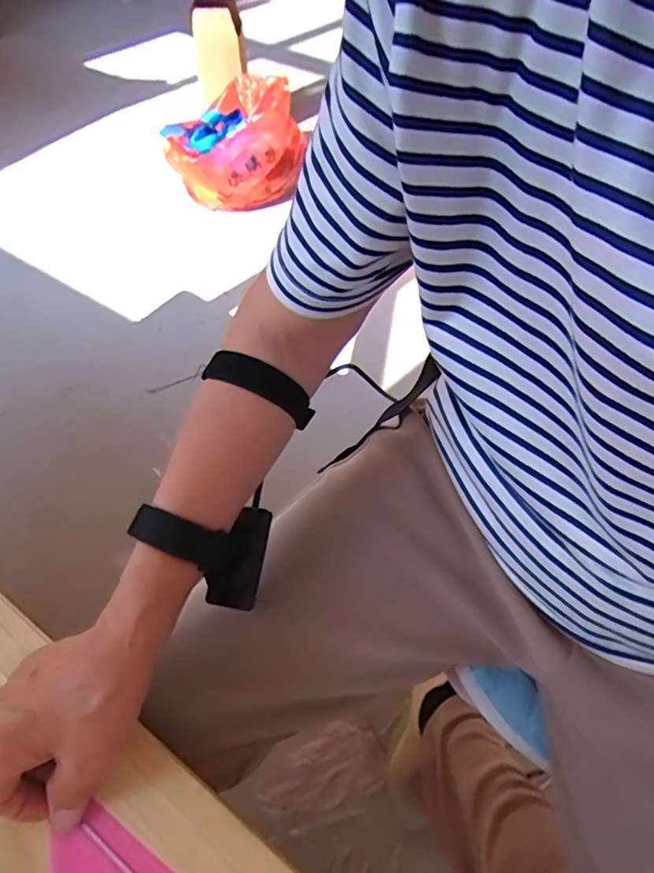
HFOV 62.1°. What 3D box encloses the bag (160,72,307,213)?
[{"bbox_3d":[-0.254,-0.807,1.511,0.360,0.276,0.284,-7,54,-5],"label":"bag"}]

